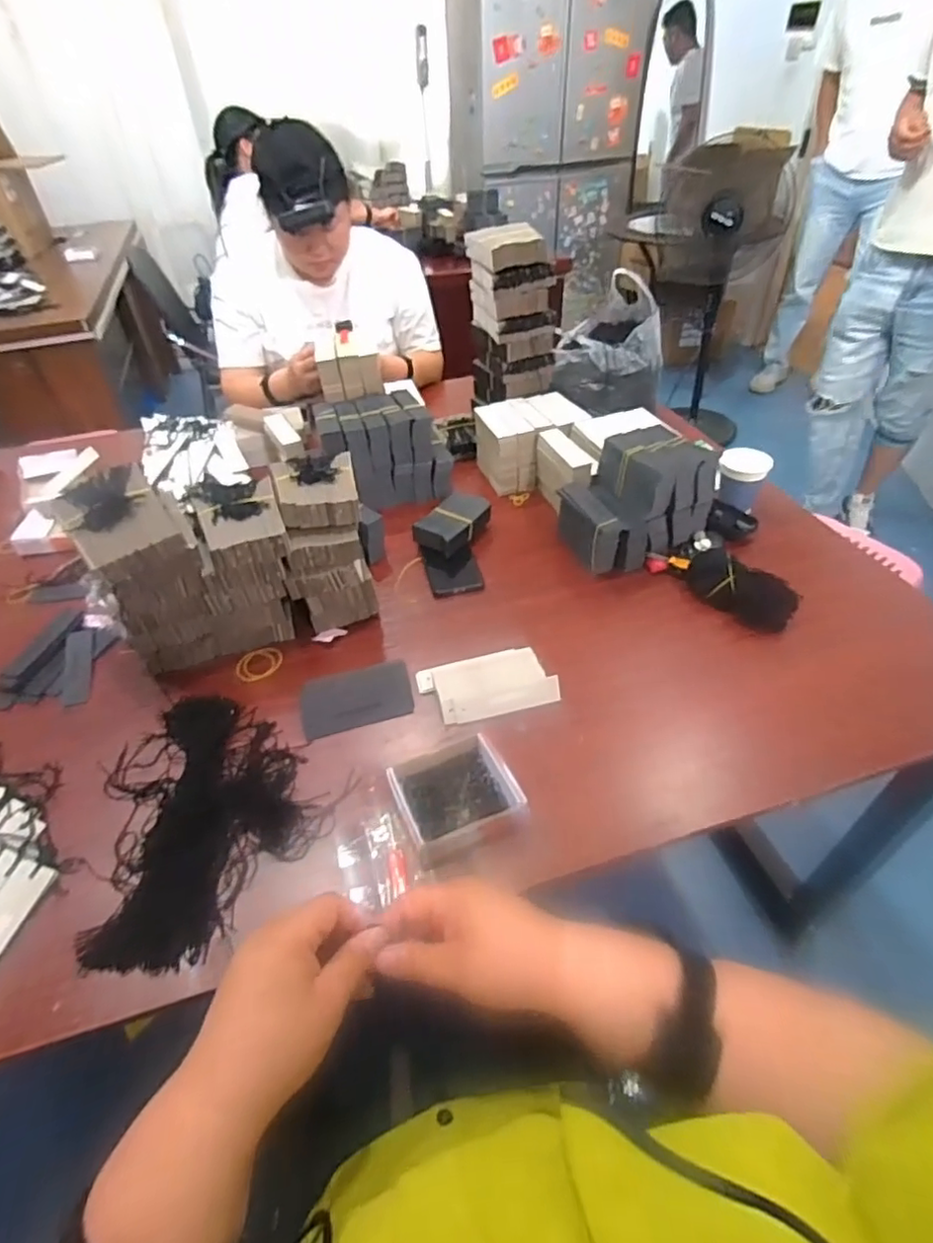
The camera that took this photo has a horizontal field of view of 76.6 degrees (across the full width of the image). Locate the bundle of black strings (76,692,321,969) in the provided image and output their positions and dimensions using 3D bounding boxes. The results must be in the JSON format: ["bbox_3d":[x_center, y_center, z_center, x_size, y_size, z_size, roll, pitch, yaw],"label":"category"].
[{"bbox_3d":[-0.254,0.194,0.610,0.172,0.019,0.287,-4,45,-1],"label":"bundle of black strings"}]

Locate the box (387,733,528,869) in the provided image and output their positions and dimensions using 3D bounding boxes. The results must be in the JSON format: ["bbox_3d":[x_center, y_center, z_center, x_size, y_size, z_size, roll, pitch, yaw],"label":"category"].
[{"bbox_3d":[-0.012,0.175,0.601,0.112,0.031,0.111,-19,46,-17],"label":"box"}]

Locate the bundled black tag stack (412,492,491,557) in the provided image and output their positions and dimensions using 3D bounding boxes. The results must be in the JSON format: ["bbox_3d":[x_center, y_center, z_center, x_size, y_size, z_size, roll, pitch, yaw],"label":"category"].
[{"bbox_3d":[-0.020,-0.158,0.936,0.075,0.034,0.125,25,50,27],"label":"bundled black tag stack"}]

